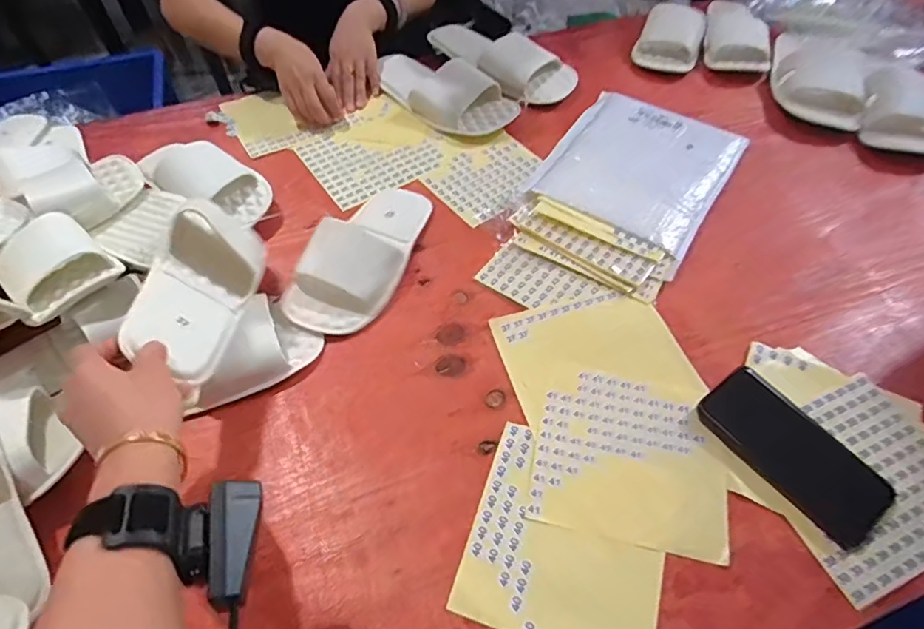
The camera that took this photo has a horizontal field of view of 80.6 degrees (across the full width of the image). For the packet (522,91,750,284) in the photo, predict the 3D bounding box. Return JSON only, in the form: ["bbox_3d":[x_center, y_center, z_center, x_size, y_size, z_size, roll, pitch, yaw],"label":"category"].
[{"bbox_3d":[0.233,-0.199,0.723,0.220,0.032,0.258,28,58,20],"label":"packet"}]

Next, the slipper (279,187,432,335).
[{"bbox_3d":[-0.106,-0.084,0.618,0.098,0.068,0.233,20,56,14],"label":"slipper"}]

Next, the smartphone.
[{"bbox_3d":[0.302,0.124,0.498,0.077,0.017,0.163,-33,60,-22],"label":"smartphone"}]

